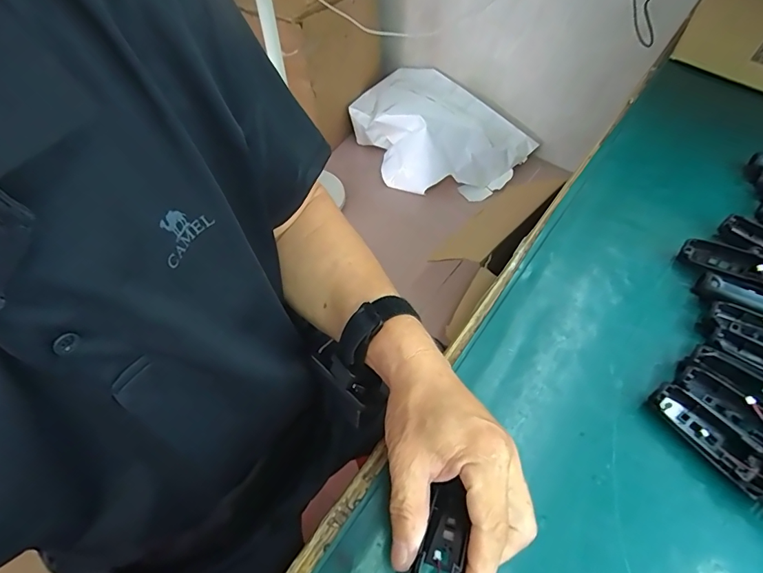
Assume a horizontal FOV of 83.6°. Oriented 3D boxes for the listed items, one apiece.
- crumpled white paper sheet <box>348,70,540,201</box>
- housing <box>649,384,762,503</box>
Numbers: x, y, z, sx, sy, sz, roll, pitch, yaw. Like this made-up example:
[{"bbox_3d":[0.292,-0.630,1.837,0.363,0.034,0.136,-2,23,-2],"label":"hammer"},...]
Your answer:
[{"bbox_3d":[0.198,-0.569,1.601,0.452,0.215,0.598,-39,64,-25],"label":"crumpled white paper sheet"},{"bbox_3d":[0.253,0.120,0.306,0.028,0.033,0.119,-34,62,-22],"label":"housing"}]

